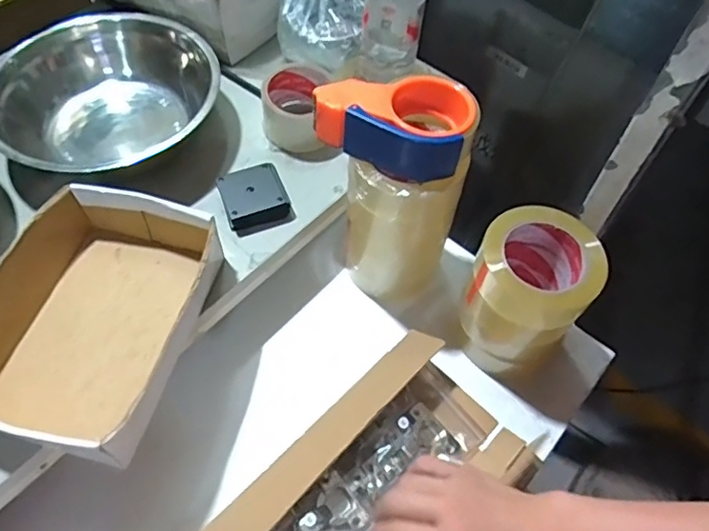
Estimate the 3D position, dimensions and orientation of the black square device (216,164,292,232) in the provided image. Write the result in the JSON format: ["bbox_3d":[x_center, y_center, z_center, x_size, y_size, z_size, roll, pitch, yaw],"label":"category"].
[{"bbox_3d":[-0.109,-0.074,0.612,0.068,0.025,0.061,-20,60,-15],"label":"black square device"}]

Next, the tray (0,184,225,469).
[{"bbox_3d":[-0.235,0.044,0.510,0.171,0.068,0.234,12,57,5],"label":"tray"}]

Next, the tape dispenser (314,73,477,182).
[{"bbox_3d":[0.038,-0.134,0.520,0.137,0.058,0.084,22,59,11],"label":"tape dispenser"}]

